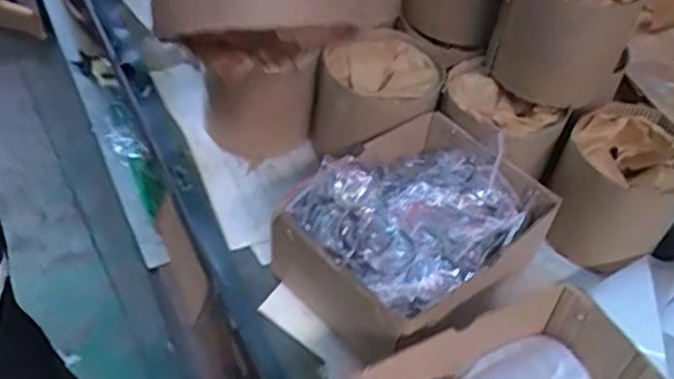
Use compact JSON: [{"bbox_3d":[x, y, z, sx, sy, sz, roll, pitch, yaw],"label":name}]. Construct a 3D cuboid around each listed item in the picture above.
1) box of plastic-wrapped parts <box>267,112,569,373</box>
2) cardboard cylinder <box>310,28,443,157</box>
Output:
[{"bbox_3d":[0.065,0.038,0.607,0.185,0.076,0.209,38,54,25],"label":"box of plastic-wrapped parts"},{"bbox_3d":[0.042,-0.094,0.724,0.122,0.103,0.116,14,48,7],"label":"cardboard cylinder"}]

